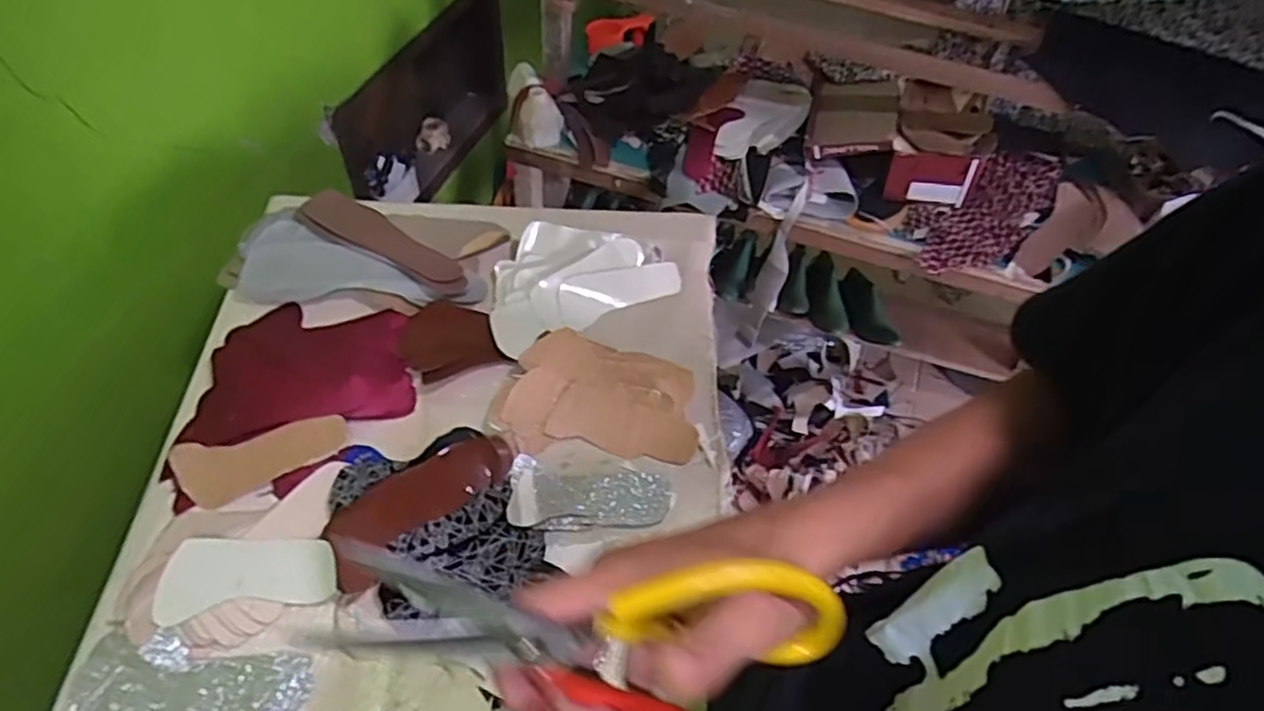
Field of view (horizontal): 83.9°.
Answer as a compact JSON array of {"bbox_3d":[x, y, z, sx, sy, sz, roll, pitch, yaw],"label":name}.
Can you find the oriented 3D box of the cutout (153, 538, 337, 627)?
[{"bbox_3d":[-0.364,0.204,0.664,0.160,0.008,0.070,-7,76,-4],"label":"cutout"}]

